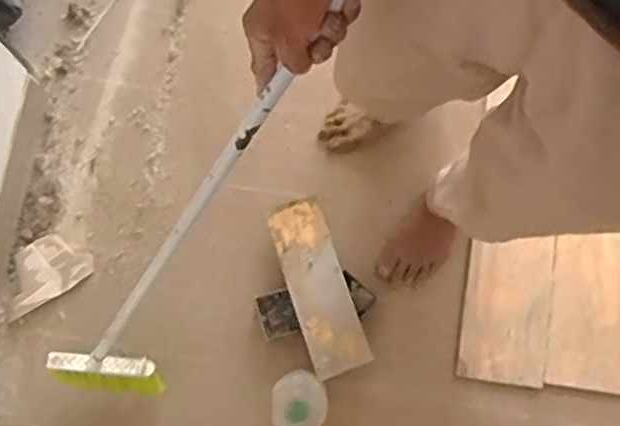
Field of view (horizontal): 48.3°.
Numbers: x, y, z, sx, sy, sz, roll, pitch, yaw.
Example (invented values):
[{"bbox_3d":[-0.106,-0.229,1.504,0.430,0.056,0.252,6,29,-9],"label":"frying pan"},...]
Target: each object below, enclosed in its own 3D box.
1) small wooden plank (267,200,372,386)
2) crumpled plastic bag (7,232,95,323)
[{"bbox_3d":[0.012,0.116,1.101,0.091,0.020,0.274,-18,79,-4],"label":"small wooden plank"},{"bbox_3d":[-0.437,0.093,1.129,0.152,0.021,0.093,-30,80,-6],"label":"crumpled plastic bag"}]

